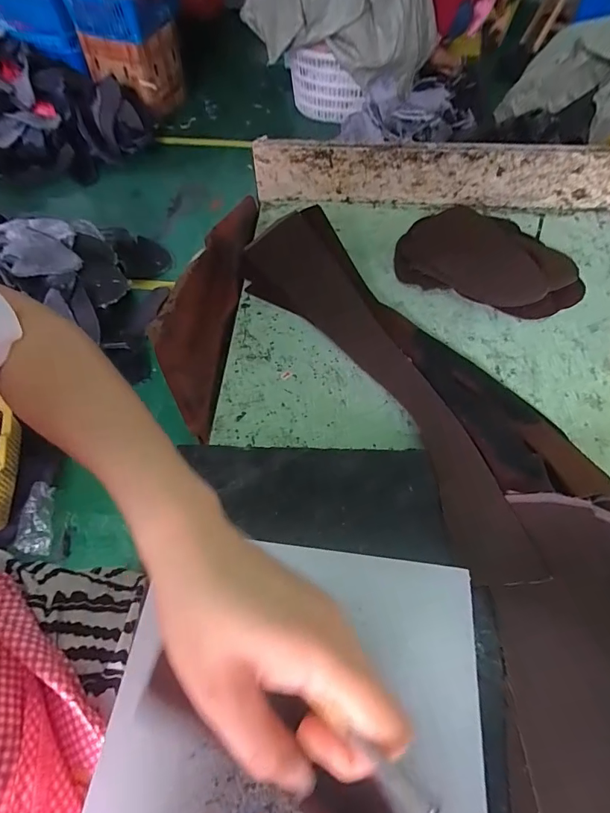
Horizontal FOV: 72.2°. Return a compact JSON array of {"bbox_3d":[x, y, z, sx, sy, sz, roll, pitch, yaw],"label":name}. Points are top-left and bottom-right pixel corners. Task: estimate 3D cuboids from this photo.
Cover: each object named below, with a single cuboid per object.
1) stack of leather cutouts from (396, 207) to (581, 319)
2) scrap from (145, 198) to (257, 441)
[{"bbox_3d":[0.211,-0.173,0.476,0.194,0.034,0.137,21,60,12],"label":"stack of leather cutouts"},{"bbox_3d":[-0.114,-0.122,0.473,0.088,0.021,0.331,5,59,7],"label":"scrap"}]

